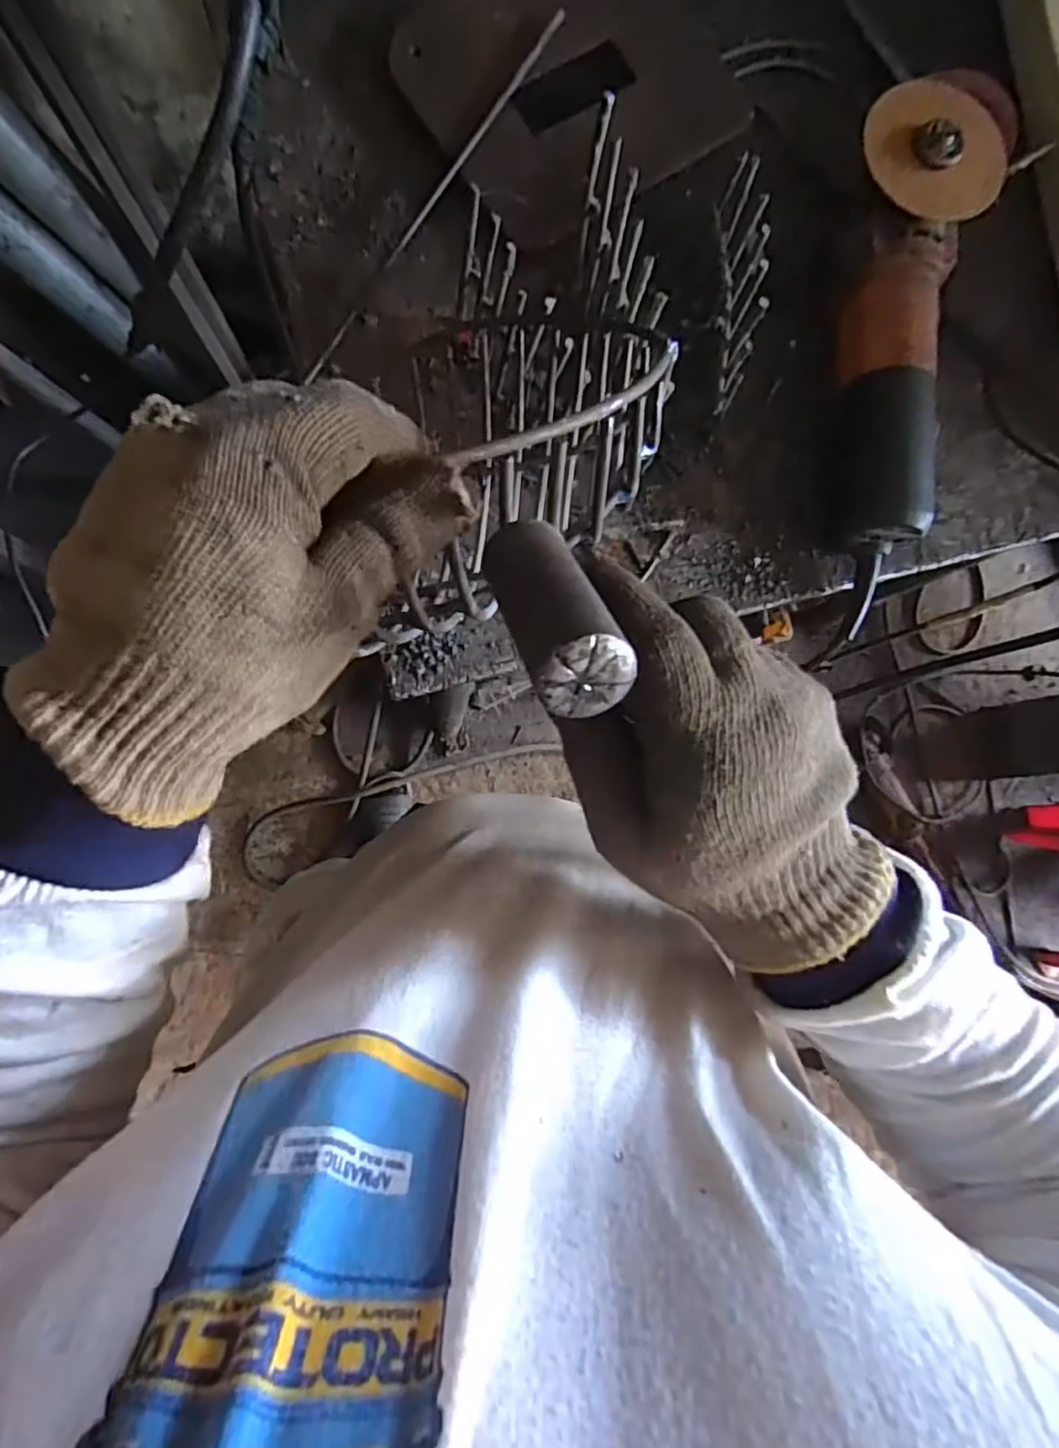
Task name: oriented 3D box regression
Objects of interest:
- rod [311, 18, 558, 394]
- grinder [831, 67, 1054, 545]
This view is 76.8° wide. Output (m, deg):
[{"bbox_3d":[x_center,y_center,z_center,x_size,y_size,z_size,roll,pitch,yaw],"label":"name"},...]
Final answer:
[{"bbox_3d":[-0.060,-0.360,0.447,0.008,0.005,0.318,31,82,-3],"label":"rod"},{"bbox_3d":[0.237,-0.265,0.448,0.103,0.093,0.276,15,83,-5],"label":"grinder"}]

